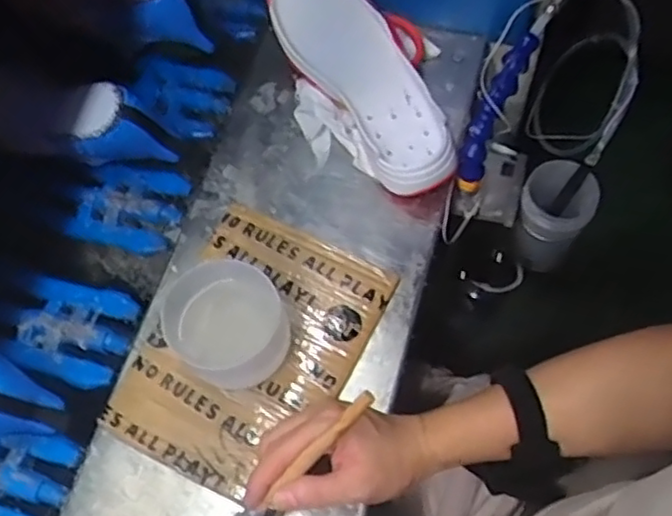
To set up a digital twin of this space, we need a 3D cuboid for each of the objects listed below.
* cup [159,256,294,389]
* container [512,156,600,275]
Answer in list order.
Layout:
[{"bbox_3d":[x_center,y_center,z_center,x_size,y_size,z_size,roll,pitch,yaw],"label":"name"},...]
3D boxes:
[{"bbox_3d":[-0.091,0.052,0.557,0.093,0.067,0.096,-1,65,2],"label":"cup"},{"bbox_3d":[0.231,-0.041,0.734,0.071,0.134,0.067,26,69,13],"label":"container"}]

